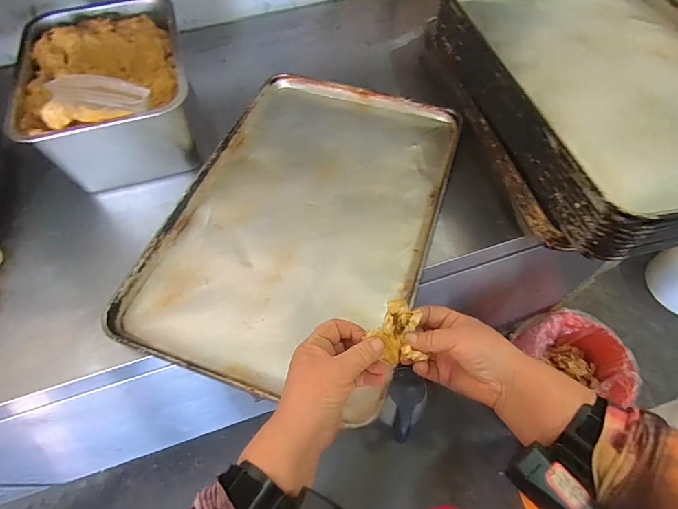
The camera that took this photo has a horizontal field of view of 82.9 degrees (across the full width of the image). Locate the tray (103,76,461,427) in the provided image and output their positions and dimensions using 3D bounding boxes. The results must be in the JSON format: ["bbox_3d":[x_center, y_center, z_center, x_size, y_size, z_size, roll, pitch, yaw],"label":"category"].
[{"bbox_3d":[-0.047,-0.075,0.642,0.399,0.032,0.587,17,61,10],"label":"tray"}]

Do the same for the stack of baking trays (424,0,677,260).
[{"bbox_3d":[0.440,-0.270,0.651,0.399,0.175,0.586,-10,60,-5],"label":"stack of baking trays"}]

